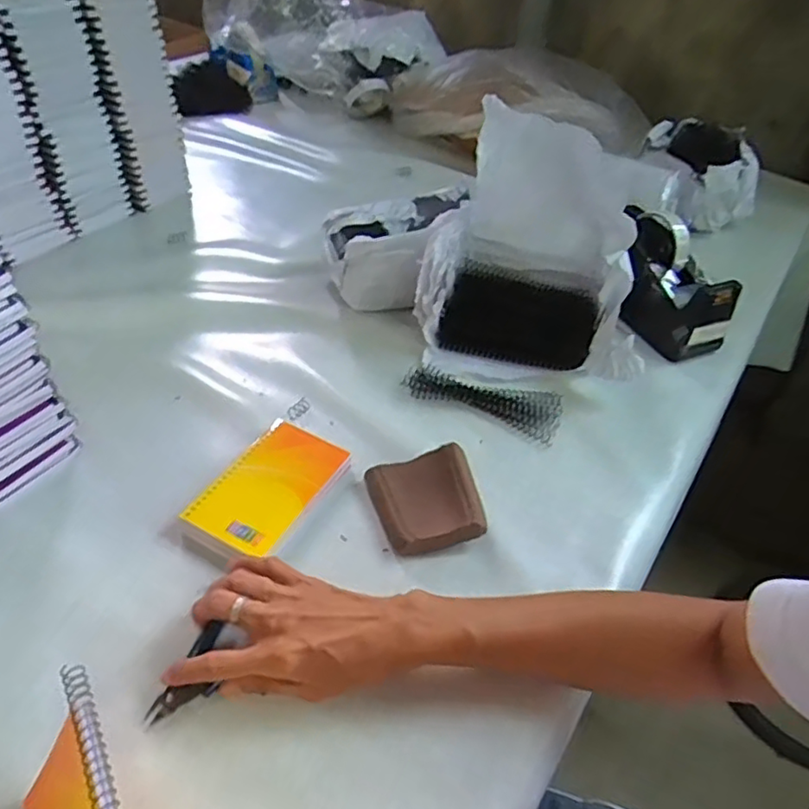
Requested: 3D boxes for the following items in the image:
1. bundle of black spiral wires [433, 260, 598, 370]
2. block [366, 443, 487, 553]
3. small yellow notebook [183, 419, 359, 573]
[{"bbox_3d":[0.128,-0.097,0.692,0.162,0.051,0.099,14,44,9],"label":"bundle of black spiral wires"},{"bbox_3d":[0.020,0.081,0.521,0.086,0.026,0.089,-9,45,-15],"label":"block"},{"bbox_3d":[-0.109,0.075,0.518,0.091,0.021,0.139,22,45,17],"label":"small yellow notebook"}]

